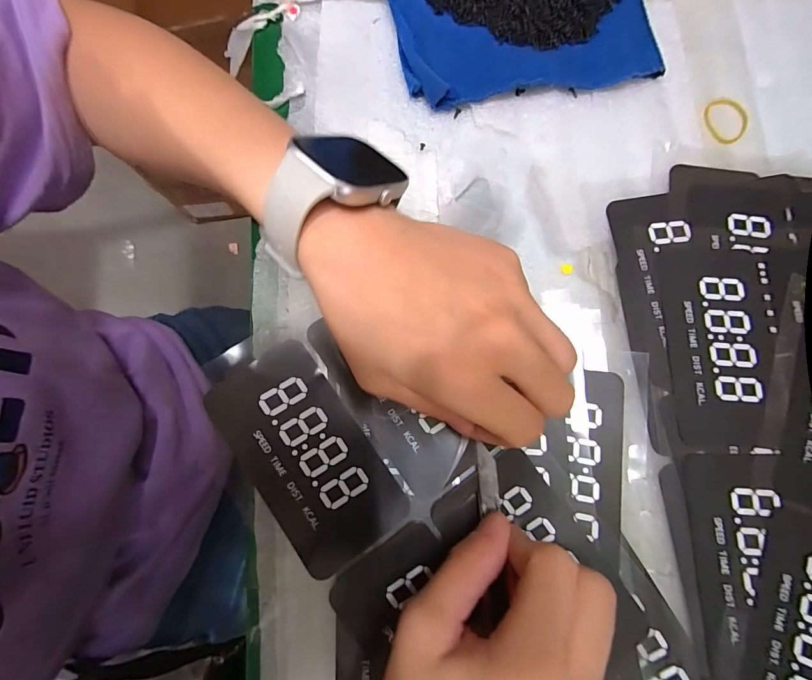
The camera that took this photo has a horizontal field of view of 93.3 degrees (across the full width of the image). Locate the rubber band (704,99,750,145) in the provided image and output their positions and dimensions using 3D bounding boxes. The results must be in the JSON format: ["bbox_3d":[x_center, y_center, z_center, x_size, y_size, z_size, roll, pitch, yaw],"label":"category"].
[{"bbox_3d":[0.201,-0.138,0.240,0.029,0.004,0.028,0,80,0],"label":"rubber band"}]

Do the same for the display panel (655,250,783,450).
[{"bbox_3d":[0.175,0.003,0.212,0.057,0.004,0.109,0,80,0],"label":"display panel"}]

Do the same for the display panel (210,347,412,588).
[{"bbox_3d":[-0.052,0.059,0.199,0.059,0.004,0.112,-35,82,-10],"label":"display panel"}]

